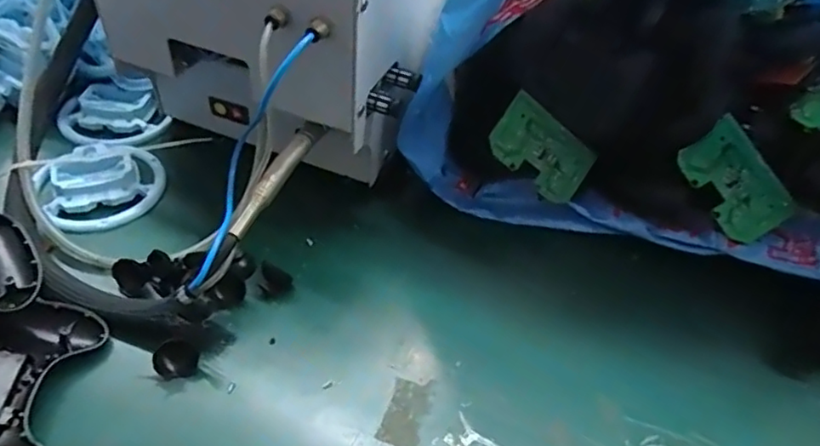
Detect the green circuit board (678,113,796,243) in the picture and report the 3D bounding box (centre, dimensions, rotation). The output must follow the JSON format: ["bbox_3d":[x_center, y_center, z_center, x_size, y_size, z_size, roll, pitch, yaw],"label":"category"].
[{"bbox_3d":[0.248,-0.030,0.448,0.053,0.004,0.086,-35,87,3],"label":"green circuit board"}]

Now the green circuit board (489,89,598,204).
[{"bbox_3d":[0.106,-0.057,0.470,0.088,0.004,0.054,35,85,-19],"label":"green circuit board"}]

